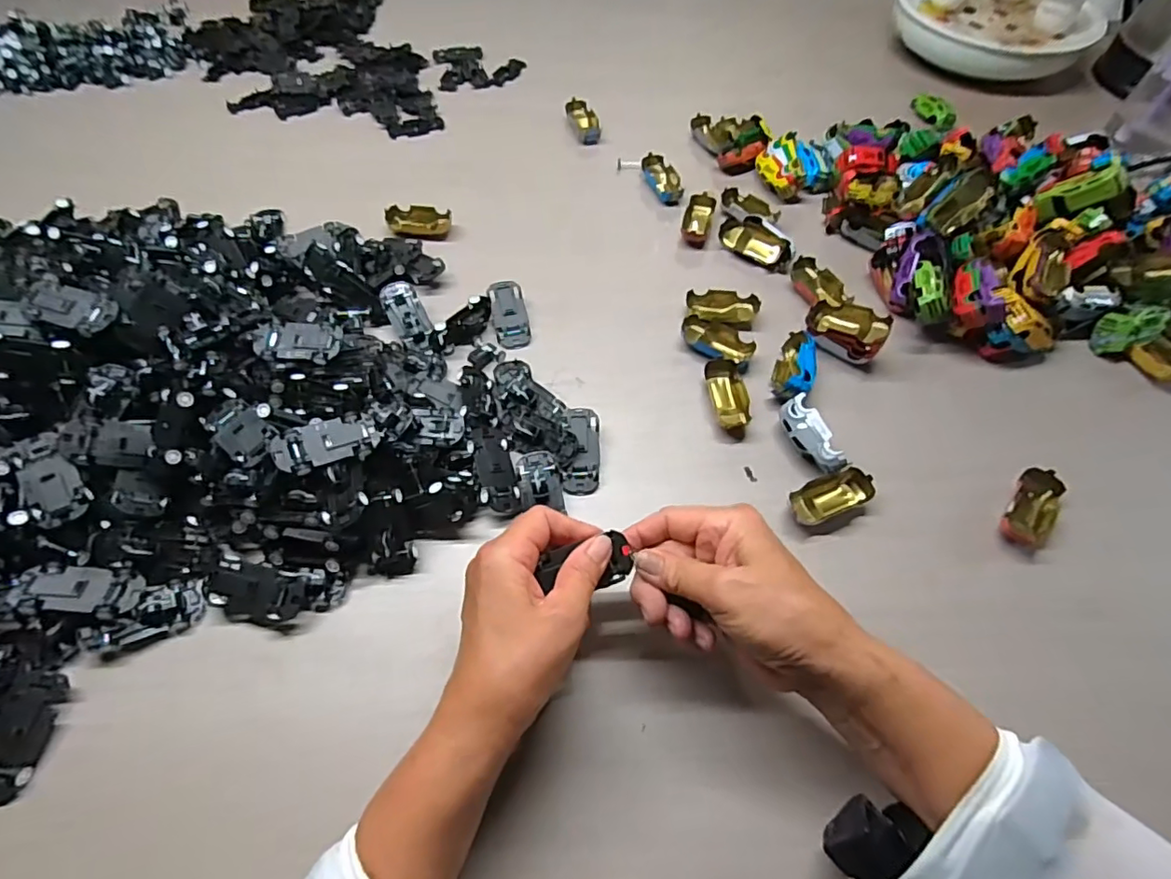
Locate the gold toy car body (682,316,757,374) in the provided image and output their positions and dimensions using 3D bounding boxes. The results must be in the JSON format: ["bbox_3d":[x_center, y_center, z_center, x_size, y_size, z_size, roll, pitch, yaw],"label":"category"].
[{"bbox_3d":[0.115,-0.085,0.495,0.066,0.015,0.030,32,63,17],"label":"gold toy car body"}]

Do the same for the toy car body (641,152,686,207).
[{"bbox_3d":[0.085,-0.282,0.618,0.031,0.012,0.063,-22,74,-15],"label":"toy car body"}]

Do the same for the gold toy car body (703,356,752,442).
[{"bbox_3d":[0.119,-0.035,0.462,0.031,0.019,0.065,-6,59,-6],"label":"gold toy car body"}]

